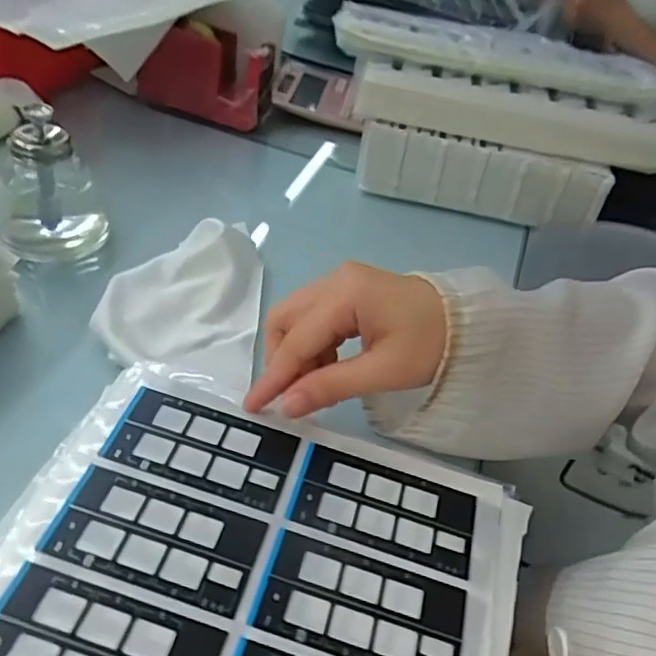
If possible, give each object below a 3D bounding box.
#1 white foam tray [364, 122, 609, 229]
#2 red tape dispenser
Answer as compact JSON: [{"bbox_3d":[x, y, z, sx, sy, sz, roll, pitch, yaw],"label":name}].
[{"bbox_3d":[0.142,-0.138,0.579,0.223,0.071,0.019,12,43,0],"label":"white foam tray"},{"bbox_3d":[-0.125,-0.261,0.633,0.133,0.079,0.050,19,44,7],"label":"red tape dispenser"}]

